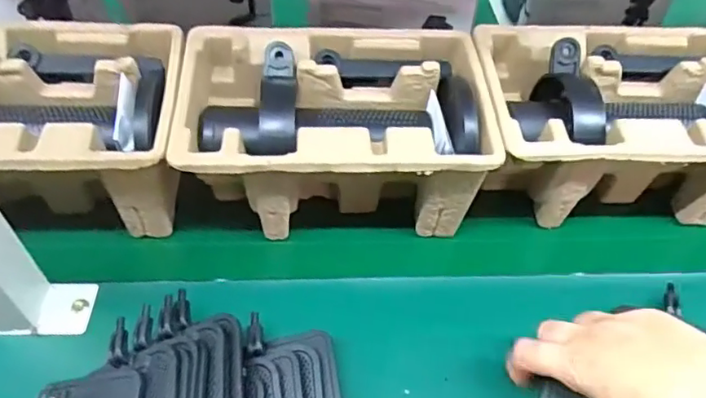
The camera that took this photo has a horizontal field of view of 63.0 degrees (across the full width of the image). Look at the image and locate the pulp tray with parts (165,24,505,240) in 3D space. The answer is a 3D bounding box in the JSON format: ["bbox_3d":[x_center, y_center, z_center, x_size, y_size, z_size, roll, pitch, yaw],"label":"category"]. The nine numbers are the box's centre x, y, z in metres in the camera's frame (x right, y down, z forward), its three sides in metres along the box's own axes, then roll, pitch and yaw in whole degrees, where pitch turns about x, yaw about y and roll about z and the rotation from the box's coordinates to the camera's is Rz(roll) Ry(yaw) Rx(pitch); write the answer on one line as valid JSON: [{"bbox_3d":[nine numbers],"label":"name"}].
[{"bbox_3d":[-0.016,-0.049,0.464,0.222,0.109,0.146,0,50,-5],"label":"pulp tray with parts"}]

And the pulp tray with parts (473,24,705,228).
[{"bbox_3d":[0.217,-0.055,0.488,0.233,0.108,0.155,1,50,-4],"label":"pulp tray with parts"}]

